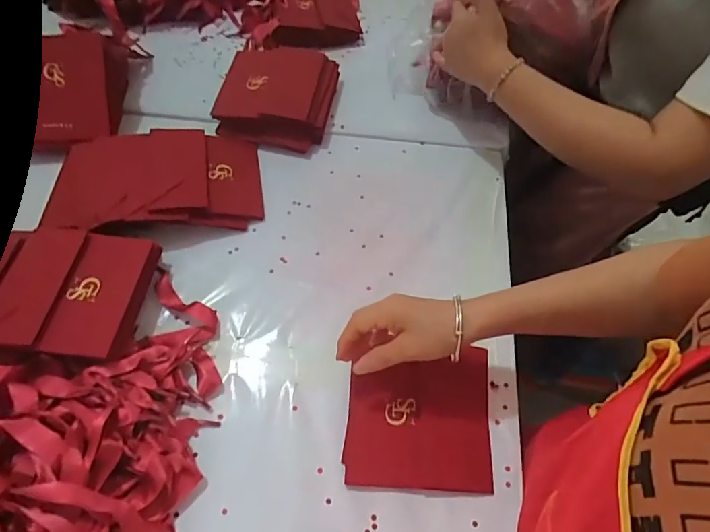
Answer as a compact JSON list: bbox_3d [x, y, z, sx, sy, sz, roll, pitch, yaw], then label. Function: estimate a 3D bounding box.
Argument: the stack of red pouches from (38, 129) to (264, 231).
[{"bbox_3d":[-0.253,-0.110,0.577,0.256,0.059,0.152,-6,59,-5],"label":"stack of red pouches"}]

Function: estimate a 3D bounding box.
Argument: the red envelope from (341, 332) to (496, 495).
[{"bbox_3d":[0.063,0.150,0.455,0.138,0.007,0.130,3,65,2],"label":"red envelope"}]

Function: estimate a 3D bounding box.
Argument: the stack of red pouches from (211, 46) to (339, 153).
[{"bbox_3d":[-0.113,-0.247,0.658,0.156,0.059,0.159,9,59,4],"label":"stack of red pouches"}]

